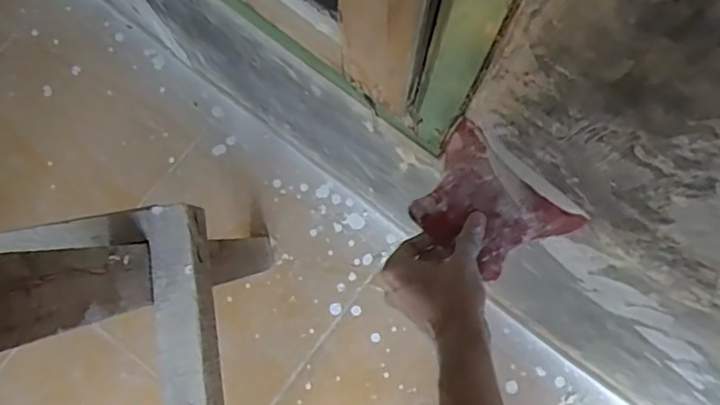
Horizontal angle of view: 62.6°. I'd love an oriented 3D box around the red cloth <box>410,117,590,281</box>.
[{"bbox_3d":[0.102,0.005,0.483,0.115,0.012,0.098,41,125,0],"label":"red cloth"}]

